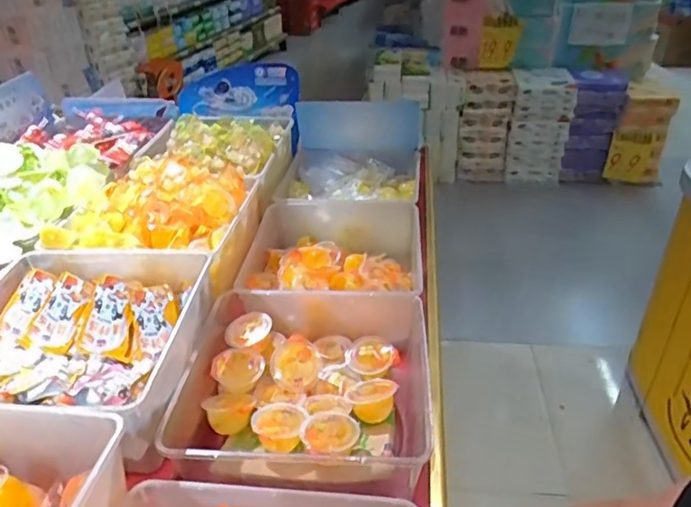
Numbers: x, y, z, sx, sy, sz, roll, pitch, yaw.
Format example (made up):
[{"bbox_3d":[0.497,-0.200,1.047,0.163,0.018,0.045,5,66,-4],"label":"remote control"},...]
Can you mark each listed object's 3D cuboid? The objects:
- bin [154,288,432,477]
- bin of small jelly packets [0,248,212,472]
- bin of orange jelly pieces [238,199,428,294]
[{"bbox_3d":[-0.051,0.185,0.748,0.296,0.129,0.311,1,32,4],"label":"bin"},{"bbox_3d":[-0.344,0.111,0.724,0.287,0.105,0.304,1,32,4],"label":"bin of small jelly packets"},{"bbox_3d":[-0.027,0.015,1.000,0.316,0.113,0.313,3,33,7],"label":"bin of orange jelly pieces"}]

